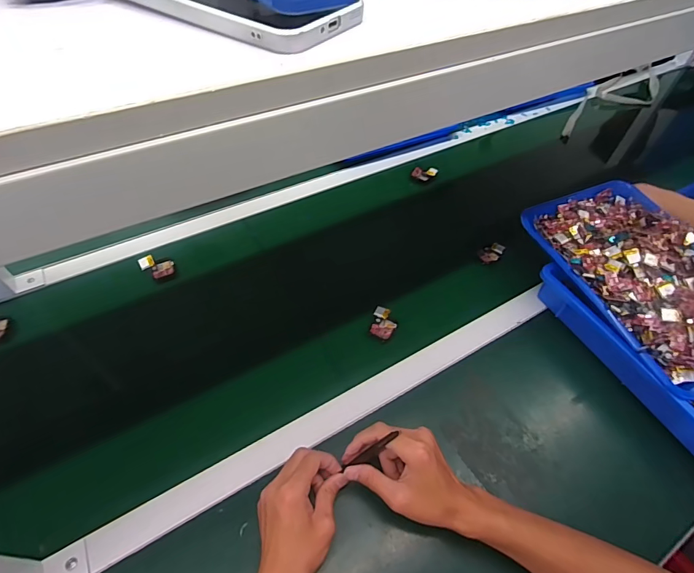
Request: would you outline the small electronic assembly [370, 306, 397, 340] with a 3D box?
[{"bbox_3d":[0.056,0.055,0.593,0.037,0.009,0.050,16,51,11],"label":"small electronic assembly"}]

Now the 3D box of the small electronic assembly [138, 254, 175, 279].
[{"bbox_3d":[-0.317,-0.035,0.651,0.046,0.023,0.039,-29,57,-24],"label":"small electronic assembly"}]

